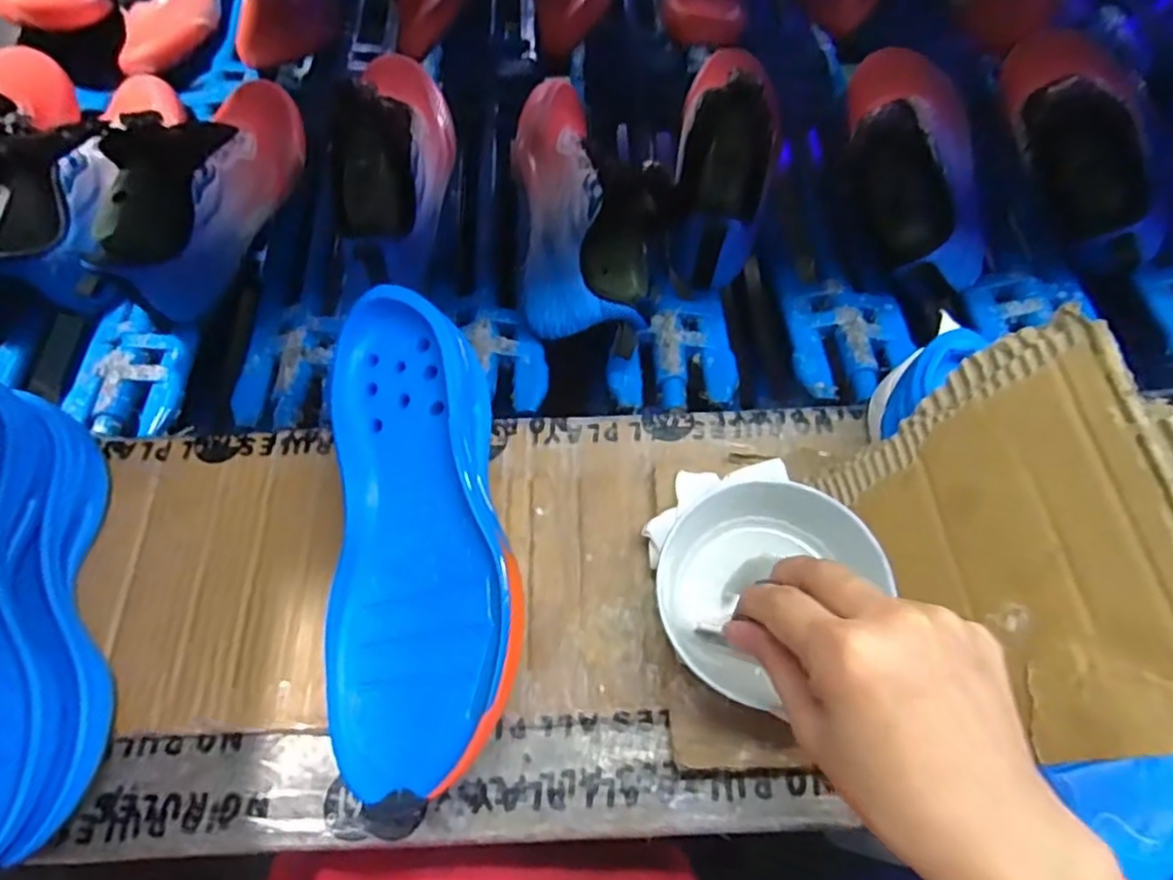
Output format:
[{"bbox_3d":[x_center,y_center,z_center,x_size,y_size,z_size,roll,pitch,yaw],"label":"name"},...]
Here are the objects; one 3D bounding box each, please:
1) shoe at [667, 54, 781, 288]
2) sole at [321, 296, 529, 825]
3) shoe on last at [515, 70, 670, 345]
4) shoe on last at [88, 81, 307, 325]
[{"bbox_3d":[0.102,-0.197,0.497,0.070,0.061,0.160,8,95,5],"label":"shoe"},{"bbox_3d":[-0.089,0.039,0.345,0.089,0.053,0.261,-12,65,-1],"label":"sole"},{"bbox_3d":[0.002,-0.185,0.533,0.108,0.071,0.233,-6,65,2],"label":"shoe on last"},{"bbox_3d":[-0.300,-0.213,0.541,0.068,0.101,0.229,7,66,8],"label":"shoe on last"}]

